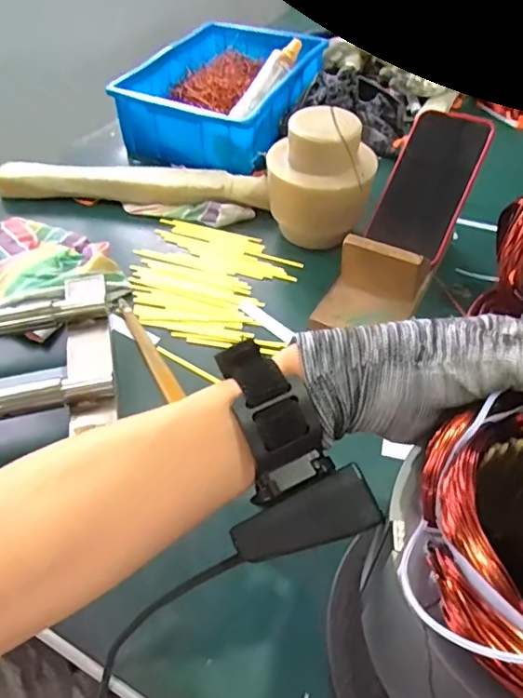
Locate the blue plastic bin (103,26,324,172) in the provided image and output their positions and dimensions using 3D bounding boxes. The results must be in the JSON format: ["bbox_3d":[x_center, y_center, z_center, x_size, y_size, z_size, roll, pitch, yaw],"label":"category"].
[{"bbox_3d":[-0.047,-0.372,0.779,0.207,0.077,0.300,18,51,15],"label":"blue plastic bin"}]

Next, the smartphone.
[{"bbox_3d":[0.172,-0.170,0.564,0.079,0.019,0.150,23,91,25],"label":"smartphone"}]

